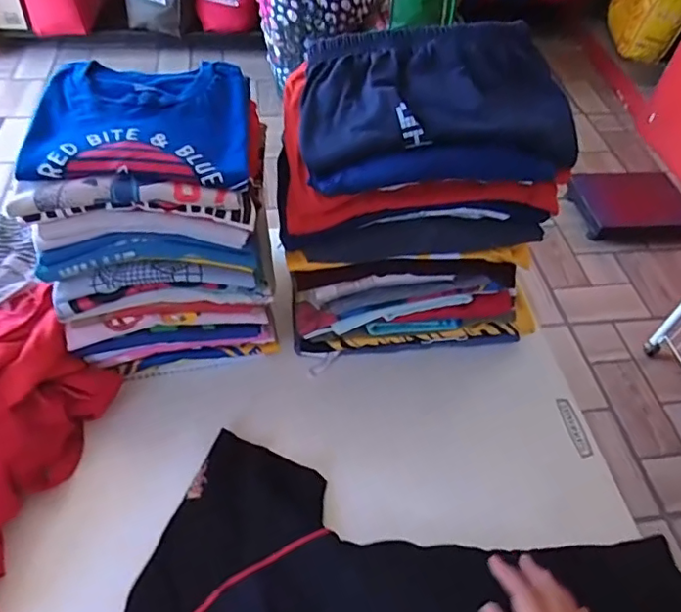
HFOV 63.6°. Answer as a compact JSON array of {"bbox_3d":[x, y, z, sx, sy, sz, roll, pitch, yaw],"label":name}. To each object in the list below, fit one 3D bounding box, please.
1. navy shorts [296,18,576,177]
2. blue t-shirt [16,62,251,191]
[{"bbox_3d":[0.089,-0.200,0.511,0.246,0.073,0.148,1,51,-5],"label":"navy shorts"},{"bbox_3d":[-0.180,-0.170,0.504,0.187,0.026,0.153,-2,51,-8],"label":"blue t-shirt"}]

